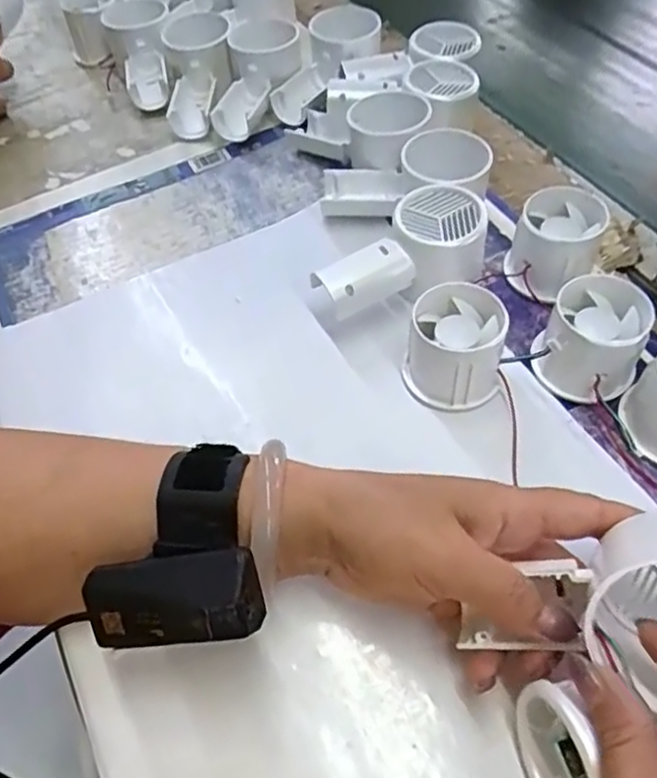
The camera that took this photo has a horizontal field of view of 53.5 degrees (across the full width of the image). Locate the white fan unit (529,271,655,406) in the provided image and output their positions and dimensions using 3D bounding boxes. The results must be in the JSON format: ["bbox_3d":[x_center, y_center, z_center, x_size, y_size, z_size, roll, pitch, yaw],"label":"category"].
[{"bbox_3d":[0.147,-0.026,0.369,0.055,0.046,0.066,31,62,23],"label":"white fan unit"}]

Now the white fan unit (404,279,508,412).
[{"bbox_3d":[0.072,-0.026,0.371,0.052,0.047,0.056,5,55,8],"label":"white fan unit"}]

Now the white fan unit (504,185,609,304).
[{"bbox_3d":[0.146,-0.092,0.418,0.051,0.049,0.064,21,59,18],"label":"white fan unit"}]

